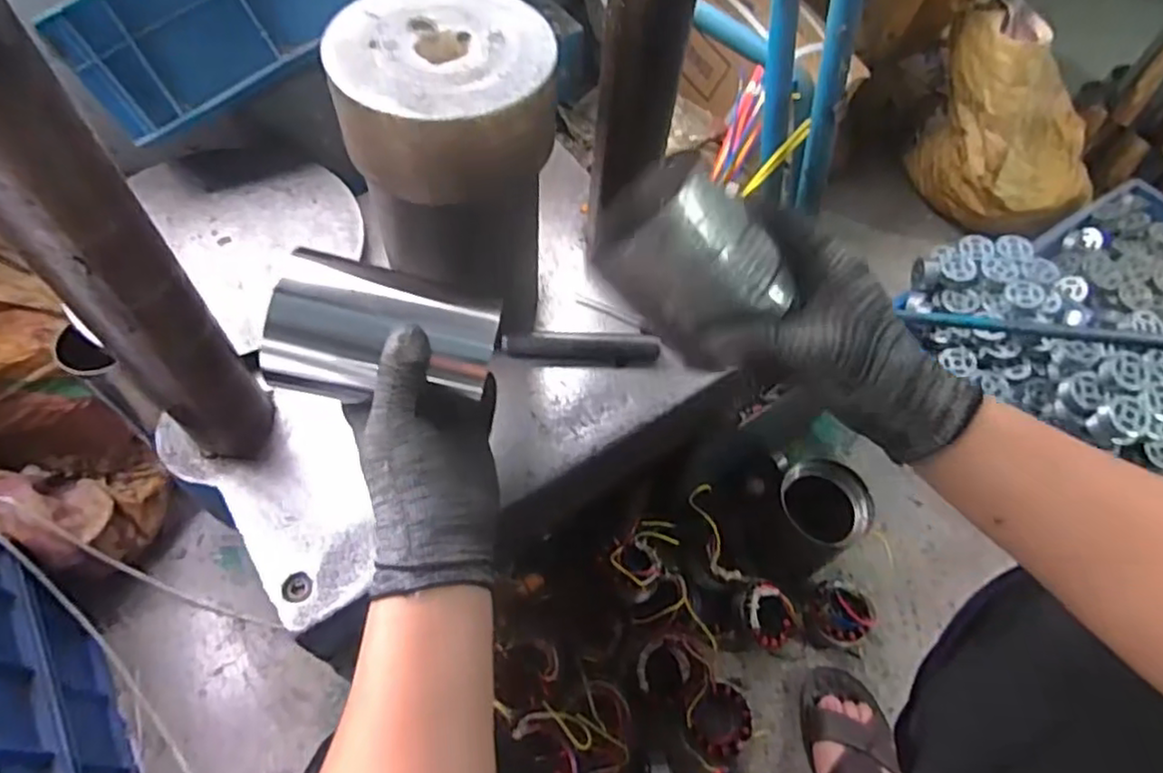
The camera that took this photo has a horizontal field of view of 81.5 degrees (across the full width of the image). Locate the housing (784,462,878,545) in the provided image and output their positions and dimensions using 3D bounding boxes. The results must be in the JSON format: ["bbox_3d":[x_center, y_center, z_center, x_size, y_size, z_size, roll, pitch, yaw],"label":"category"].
[{"bbox_3d":[0.317,0.150,0.900,0.127,0.084,0.104,36,95,9],"label":"housing"}]

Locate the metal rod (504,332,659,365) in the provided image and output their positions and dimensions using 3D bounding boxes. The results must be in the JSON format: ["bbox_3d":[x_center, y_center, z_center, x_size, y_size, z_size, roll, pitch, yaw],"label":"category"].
[{"bbox_3d":[0.001,-0.037,0.613,0.141,0.022,0.023,1,58,-3],"label":"metal rod"}]

